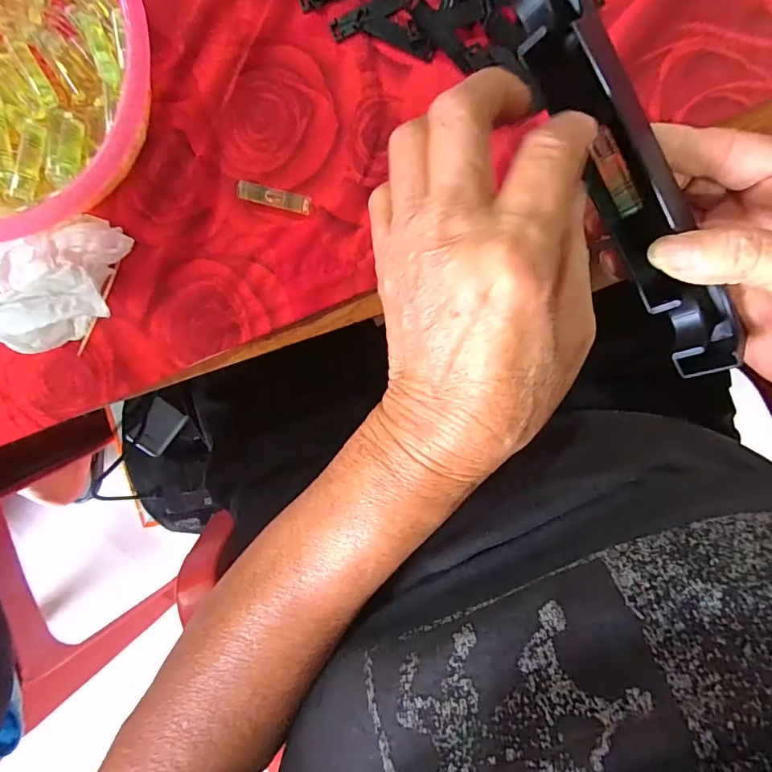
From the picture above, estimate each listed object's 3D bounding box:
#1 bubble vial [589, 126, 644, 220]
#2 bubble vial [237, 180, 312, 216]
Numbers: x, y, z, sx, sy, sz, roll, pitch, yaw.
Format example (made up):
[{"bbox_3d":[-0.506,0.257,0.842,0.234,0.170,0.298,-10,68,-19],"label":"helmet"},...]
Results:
[{"bbox_3d":[0.102,-0.095,0.206,0.009,0.007,0.039,-28,101,2],"label":"bubble vial"},{"bbox_3d":[-0.063,-0.106,0.261,0.040,0.006,0.010,12,98,-4],"label":"bubble vial"}]

